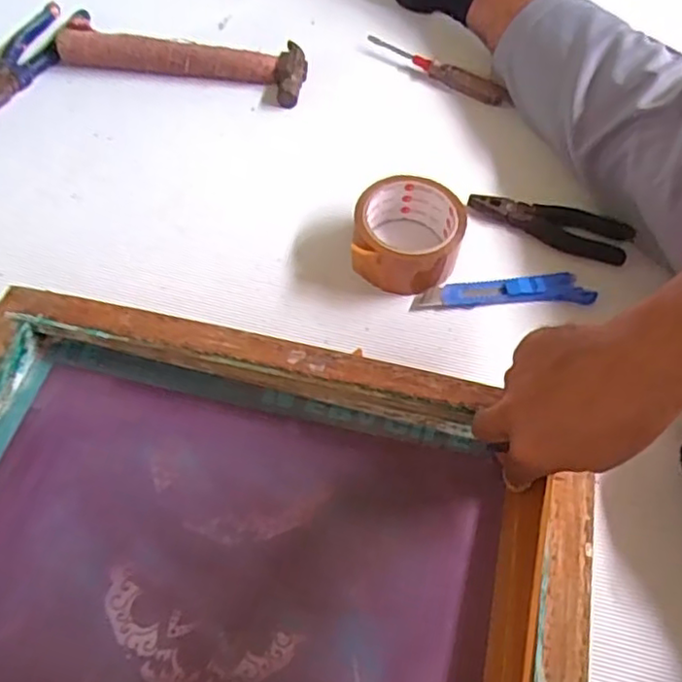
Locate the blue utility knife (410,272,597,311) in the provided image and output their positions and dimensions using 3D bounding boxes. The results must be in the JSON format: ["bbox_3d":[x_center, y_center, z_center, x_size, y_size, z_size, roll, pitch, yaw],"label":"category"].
[{"bbox_3d":[0.143,-0.043,0.569,0.158,0.012,0.030,-2,60,-4],"label":"blue utility knife"}]

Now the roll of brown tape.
[{"bbox_3d":[0.059,-0.094,0.569,0.091,0.055,0.088,1,59,-2],"label":"roll of brown tape"}]

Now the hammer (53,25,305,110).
[{"bbox_3d":[-0.171,-0.309,0.689,0.265,0.035,0.068,10,59,3],"label":"hammer"}]

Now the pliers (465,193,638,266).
[{"bbox_3d":[0.197,-0.115,0.604,0.148,0.013,0.044,23,61,10],"label":"pliers"}]

